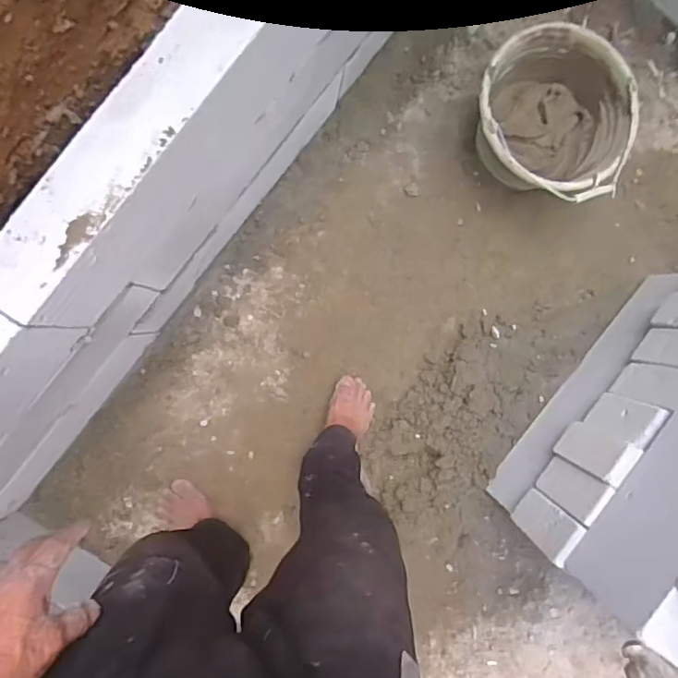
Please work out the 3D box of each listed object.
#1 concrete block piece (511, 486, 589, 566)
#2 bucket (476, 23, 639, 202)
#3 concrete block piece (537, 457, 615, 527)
[{"bbox_3d":[0.342,0.306,0.930,0.020,0.184,0.073,30,89,-4],"label":"concrete block piece"},{"bbox_3d":[0.413,-0.437,1.133,0.299,0.239,0.300,0,91,-4],"label":"bucket"},{"bbox_3d":[0.400,0.259,0.962,0.025,0.182,0.073,28,89,-4],"label":"concrete block piece"}]

